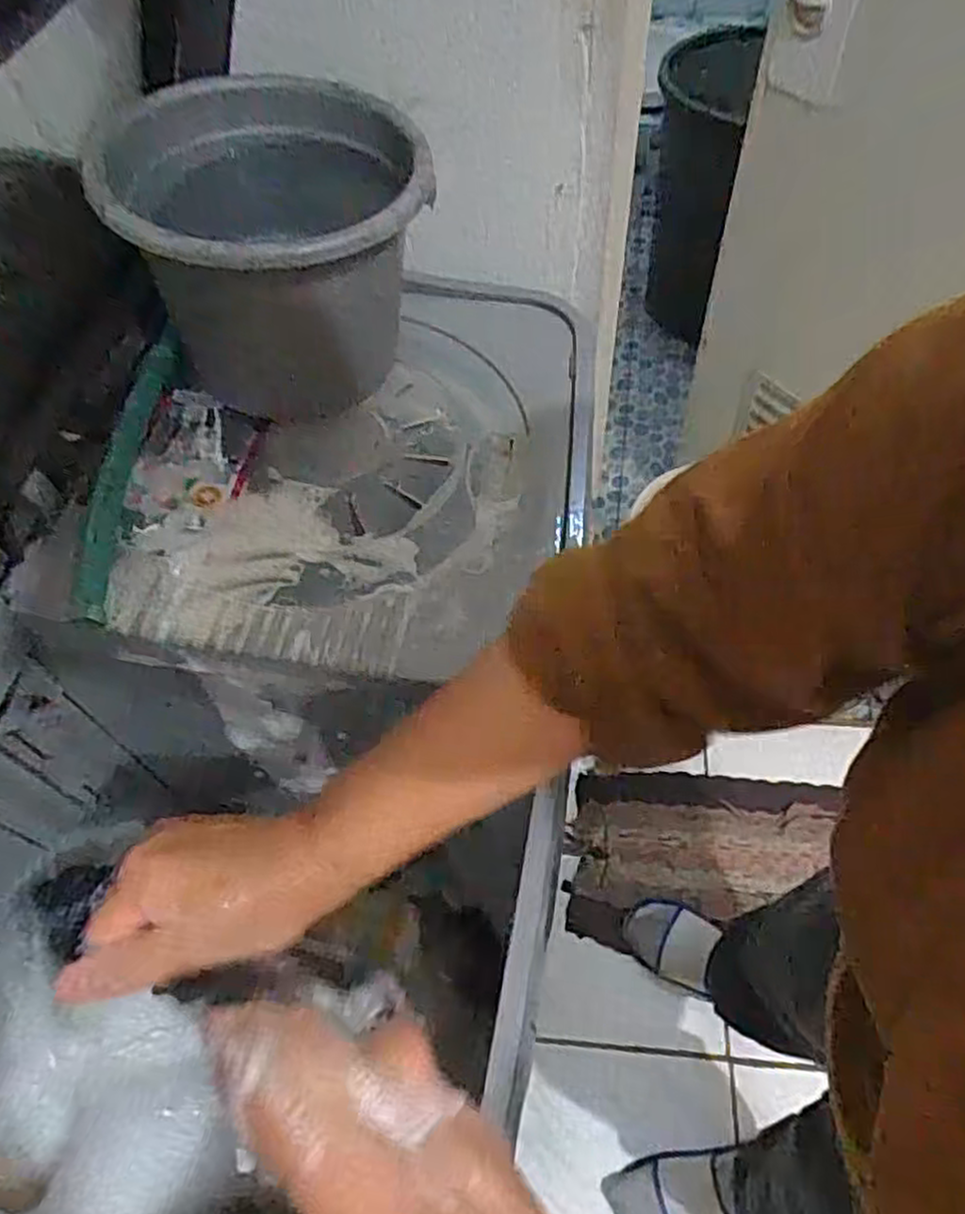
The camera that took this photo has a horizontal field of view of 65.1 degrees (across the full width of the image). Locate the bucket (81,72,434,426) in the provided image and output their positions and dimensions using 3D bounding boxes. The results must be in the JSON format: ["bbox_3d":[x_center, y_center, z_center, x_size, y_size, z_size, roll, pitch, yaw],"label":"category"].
[{"bbox_3d":[-0.120,-0.211,0.475,0.168,0.151,0.179,-1,57,2],"label":"bucket"}]

